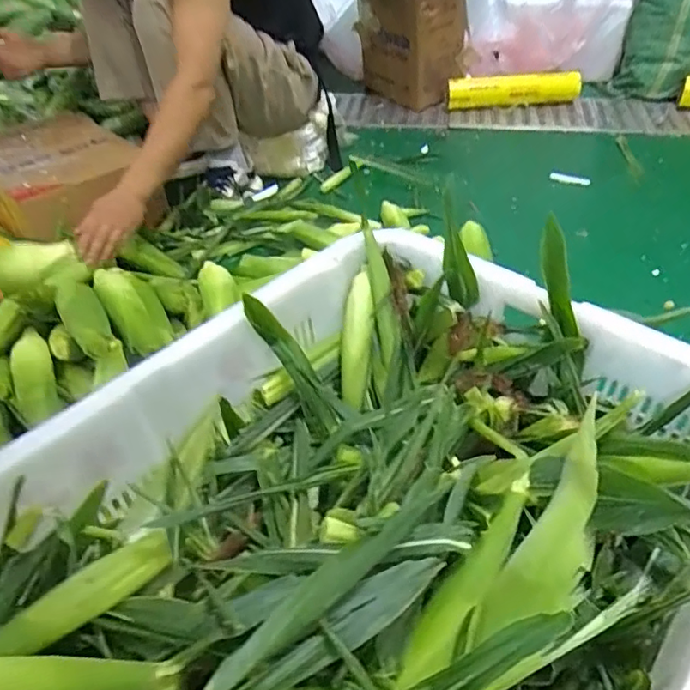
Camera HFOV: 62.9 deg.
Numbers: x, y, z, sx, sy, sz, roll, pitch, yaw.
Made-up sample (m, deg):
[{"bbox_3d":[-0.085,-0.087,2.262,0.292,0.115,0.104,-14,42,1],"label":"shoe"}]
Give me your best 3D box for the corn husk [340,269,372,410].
[{"bbox_3d":[0.014,-0.004,0.649,0.032,0.030,0.155,2,77,8],"label":"corn husk"}]

